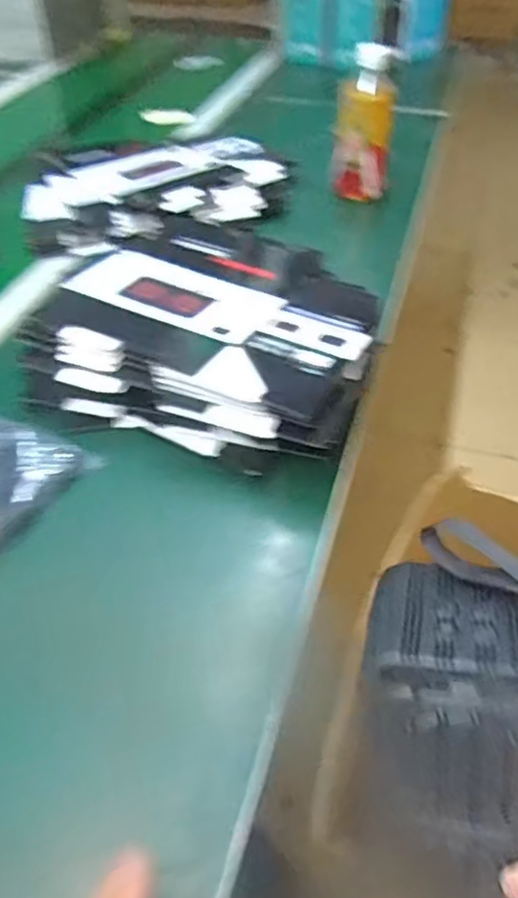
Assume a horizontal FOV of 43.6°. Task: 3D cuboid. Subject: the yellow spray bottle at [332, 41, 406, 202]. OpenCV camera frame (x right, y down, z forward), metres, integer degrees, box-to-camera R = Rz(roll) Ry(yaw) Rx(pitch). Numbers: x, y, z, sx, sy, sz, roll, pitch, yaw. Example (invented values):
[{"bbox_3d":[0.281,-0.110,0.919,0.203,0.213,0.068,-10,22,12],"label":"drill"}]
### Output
[{"bbox_3d":[0.147,-0.450,0.897,0.078,0.186,0.058,4,45,5],"label":"yellow spray bottle"}]

